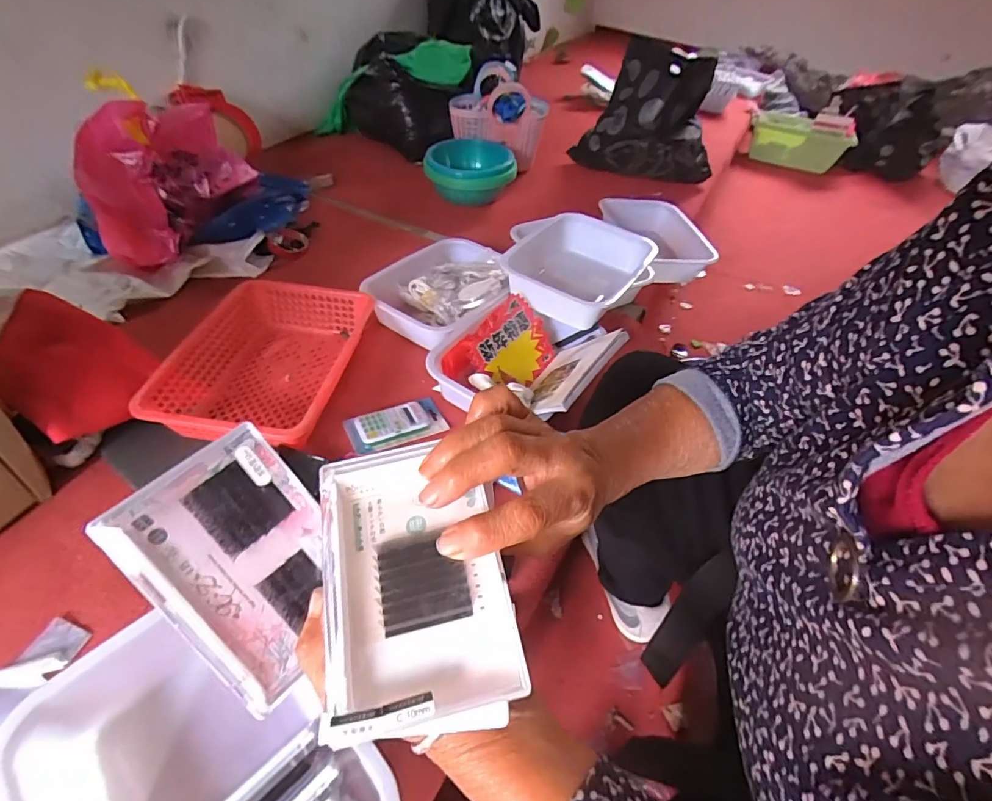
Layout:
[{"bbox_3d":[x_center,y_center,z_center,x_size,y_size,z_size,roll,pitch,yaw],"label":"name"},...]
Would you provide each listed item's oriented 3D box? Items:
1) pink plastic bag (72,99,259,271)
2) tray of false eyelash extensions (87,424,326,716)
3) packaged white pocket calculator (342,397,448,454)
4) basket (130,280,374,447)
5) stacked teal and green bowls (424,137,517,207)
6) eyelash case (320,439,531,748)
[{"bbox_3d":[-0.638,-0.449,0.923,0.129,0.213,0.335,10,46,3],"label":"pink plastic bag"},{"bbox_3d":[-0.125,0.083,0.240,0.083,0.011,0.119,-40,100,-21],"label":"tray of false eyelash extensions"},{"bbox_3d":[-0.148,0.035,0.704,0.140,0.024,0.075,-15,49,-20],"label":"packaged white pocket calculator"},{"bbox_3d":[-0.348,-0.054,0.726,0.233,0.087,0.317,8,45,2],"label":"basket"},{"bbox_3d":[-0.070,-0.593,1.242,0.233,0.121,0.200,-4,46,-10],"label":"stacked teal and green bowls"},{"bbox_3d":[-0.039,0.081,0.223,0.084,0.027,0.125,-5,46,-11],"label":"eyelash case"}]

